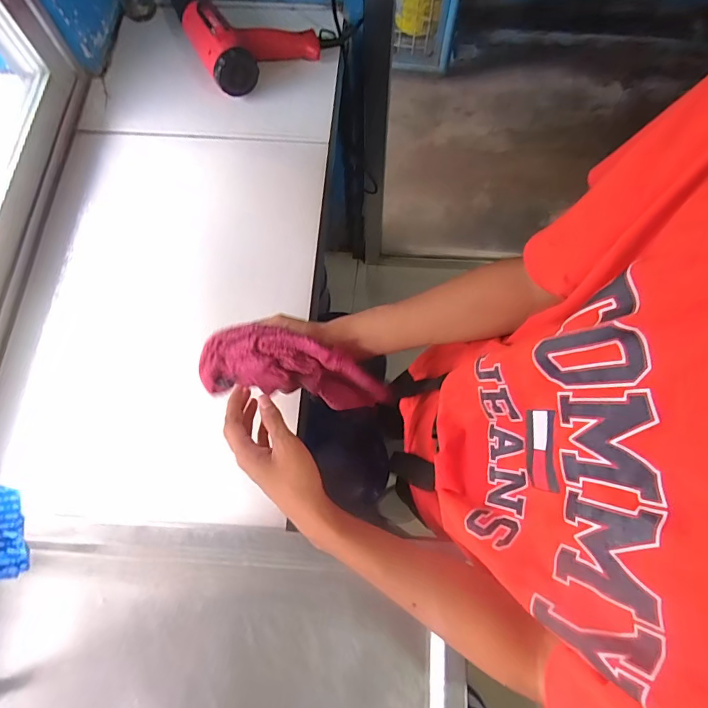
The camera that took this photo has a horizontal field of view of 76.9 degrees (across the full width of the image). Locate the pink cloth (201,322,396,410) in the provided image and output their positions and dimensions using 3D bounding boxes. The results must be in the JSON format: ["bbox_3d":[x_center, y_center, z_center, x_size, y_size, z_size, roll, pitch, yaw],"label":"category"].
[{"bbox_3d":[-0.064,0.019,0.506,0.217,0.072,0.068,13,76,-5],"label":"pink cloth"}]

